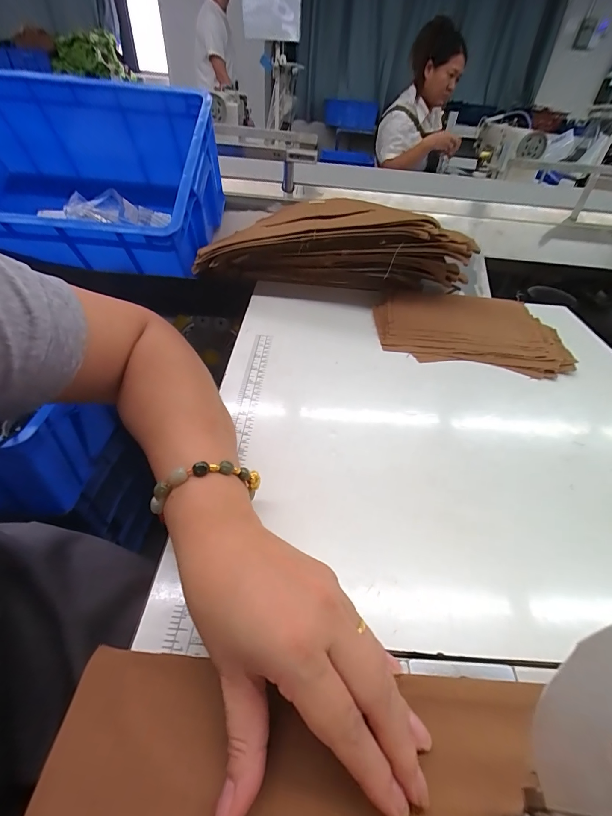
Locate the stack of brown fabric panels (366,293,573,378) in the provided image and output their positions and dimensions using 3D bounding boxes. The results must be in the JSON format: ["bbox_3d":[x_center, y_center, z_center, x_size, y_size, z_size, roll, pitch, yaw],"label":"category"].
[{"bbox_3d":[0.236,-0.118,0.491,0.260,0.030,0.159,10,43,6],"label":"stack of brown fabric panels"}]

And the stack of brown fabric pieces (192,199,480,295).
[{"bbox_3d":[0.044,-0.261,0.559,0.411,0.122,0.174,7,43,3],"label":"stack of brown fabric pieces"}]

